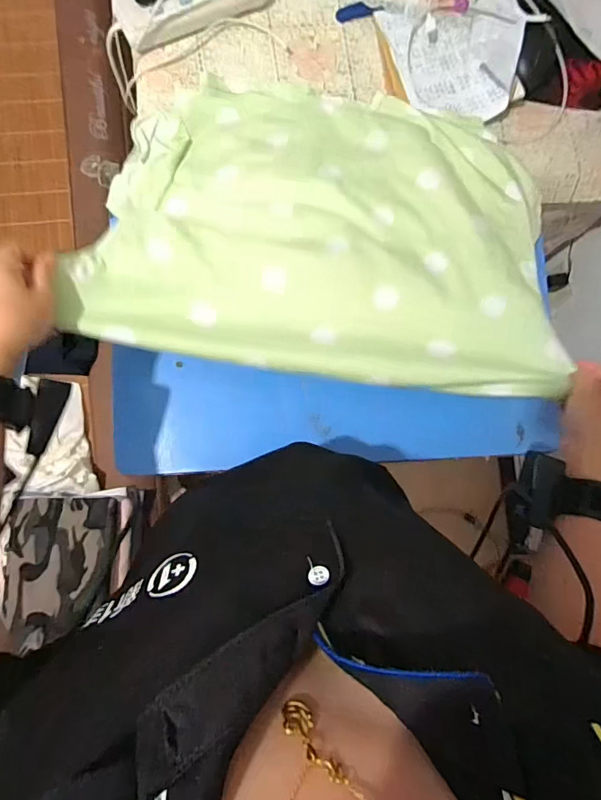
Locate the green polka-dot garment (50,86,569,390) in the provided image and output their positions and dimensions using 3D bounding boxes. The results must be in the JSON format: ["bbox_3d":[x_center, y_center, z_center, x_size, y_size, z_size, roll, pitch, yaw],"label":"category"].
[{"bbox_3d":[0.043,-0.227,0.548,0.539,0.131,0.407,6,84,-4],"label":"green polka-dot garment"}]

